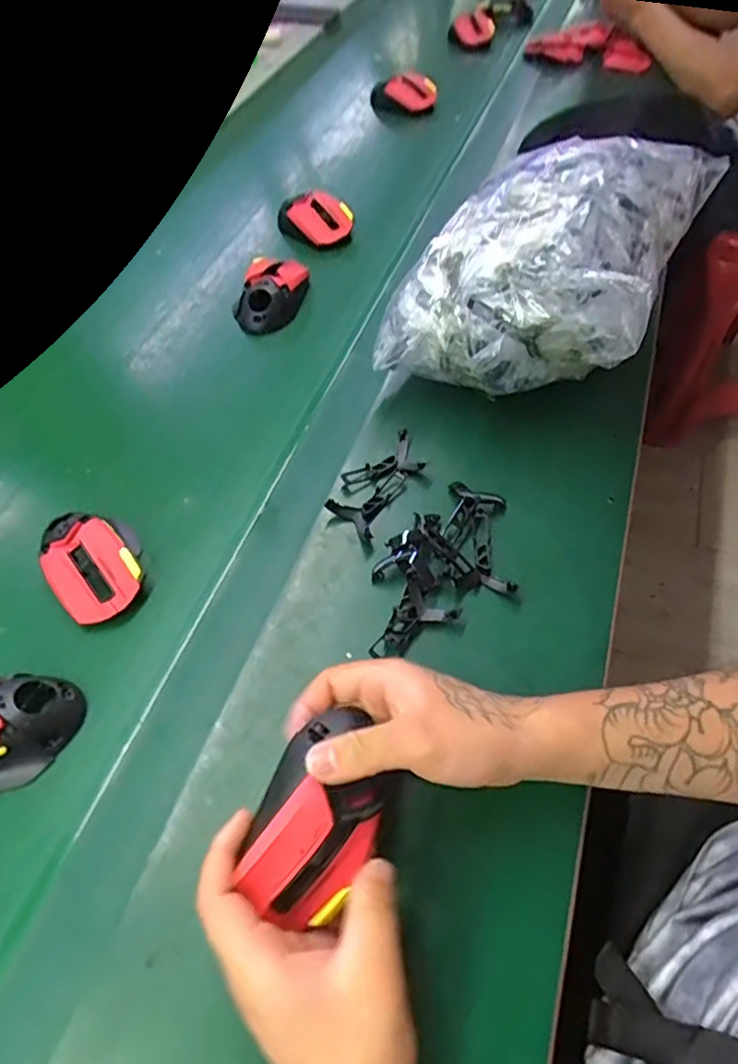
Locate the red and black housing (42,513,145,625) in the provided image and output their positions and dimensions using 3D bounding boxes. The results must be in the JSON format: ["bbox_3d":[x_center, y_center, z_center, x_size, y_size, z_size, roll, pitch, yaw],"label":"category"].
[{"bbox_3d":[-0.223,0.025,0.512,0.070,0.043,0.101,-37,60,-22],"label":"red and black housing"}]

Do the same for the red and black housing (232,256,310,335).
[{"bbox_3d":[-0.112,-0.267,0.713,0.067,0.043,0.099,16,56,14],"label":"red and black housing"}]

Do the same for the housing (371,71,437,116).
[{"bbox_3d":[0.057,-0.679,0.989,0.100,0.057,0.039,10,55,11],"label":"housing"}]

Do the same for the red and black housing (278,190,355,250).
[{"bbox_3d":[-0.067,-0.388,0.790,0.097,0.049,0.055,33,62,24],"label":"red and black housing"}]

